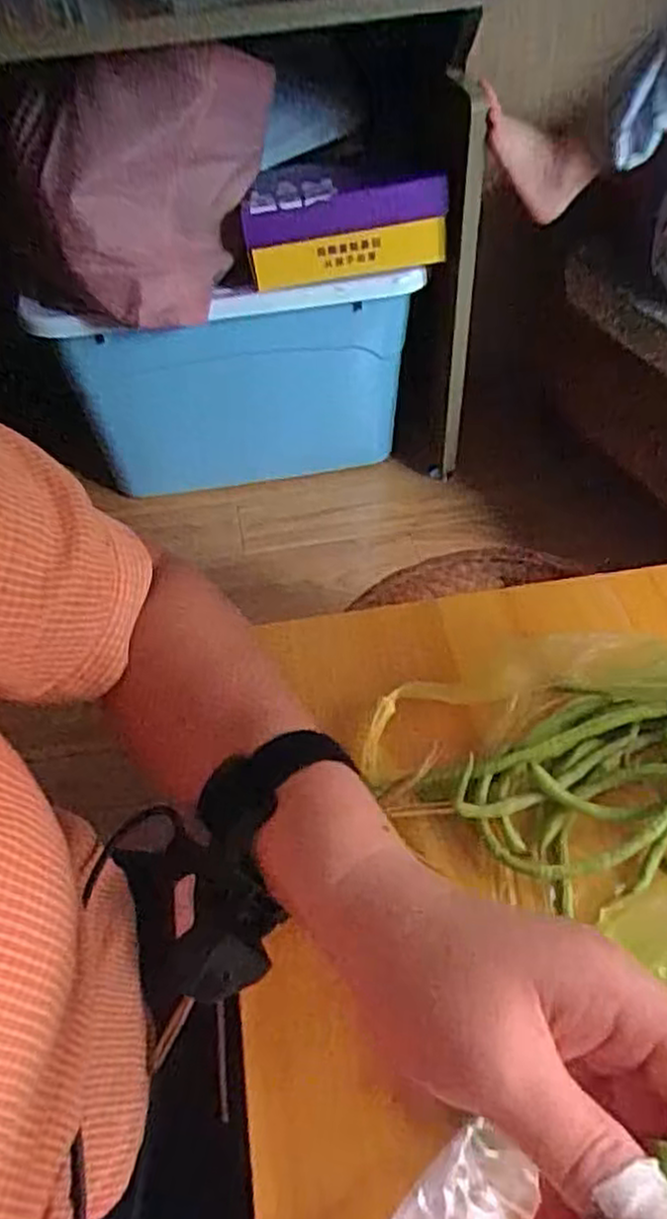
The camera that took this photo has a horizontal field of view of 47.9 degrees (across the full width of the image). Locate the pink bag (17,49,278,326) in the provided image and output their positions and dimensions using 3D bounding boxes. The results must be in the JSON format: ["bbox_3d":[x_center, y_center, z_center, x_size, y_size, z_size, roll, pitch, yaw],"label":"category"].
[{"bbox_3d":[-0.239,-0.557,0.995,0.371,0.272,0.224,-17,50,-11],"label":"pink bag"}]

